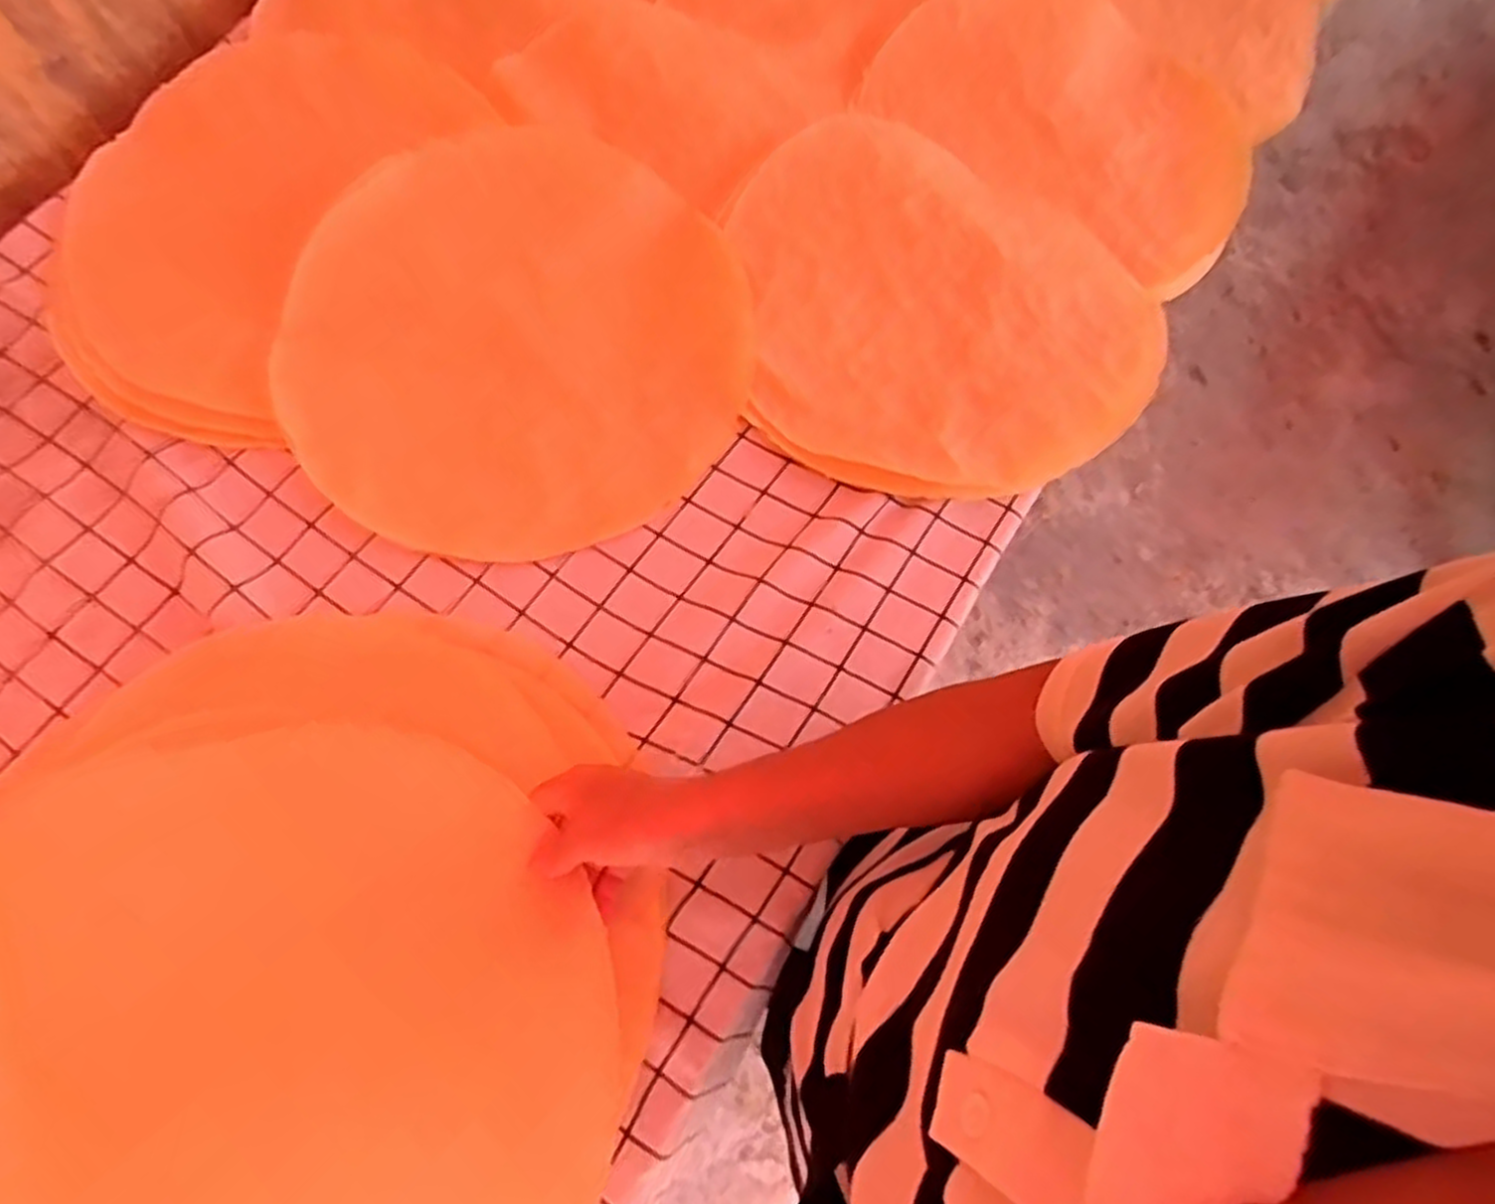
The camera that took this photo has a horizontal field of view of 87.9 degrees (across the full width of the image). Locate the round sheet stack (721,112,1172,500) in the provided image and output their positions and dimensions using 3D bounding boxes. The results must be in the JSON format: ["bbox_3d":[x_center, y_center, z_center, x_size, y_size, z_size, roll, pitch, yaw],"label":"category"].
[{"bbox_3d":[0.161,-0.249,0.625,0.323,0.022,0.348,0,72,-1],"label":"round sheet stack"}]

